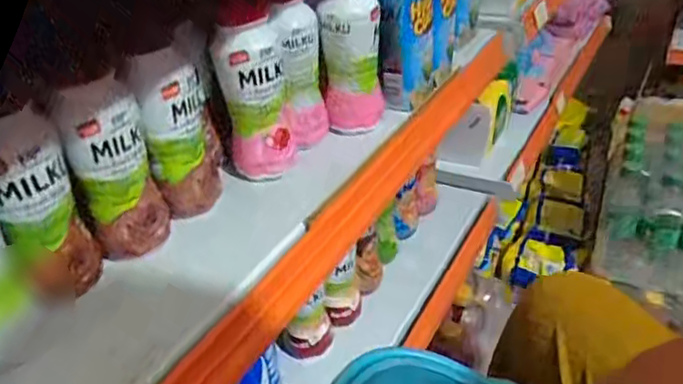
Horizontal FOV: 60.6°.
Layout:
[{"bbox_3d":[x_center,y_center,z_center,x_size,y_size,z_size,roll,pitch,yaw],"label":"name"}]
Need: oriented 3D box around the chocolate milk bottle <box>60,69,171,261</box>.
[{"bbox_3d":[-0.148,-0.015,0.381,0.047,0.112,0.042,-20,36,-21],"label":"chocolate milk bottle"}]

